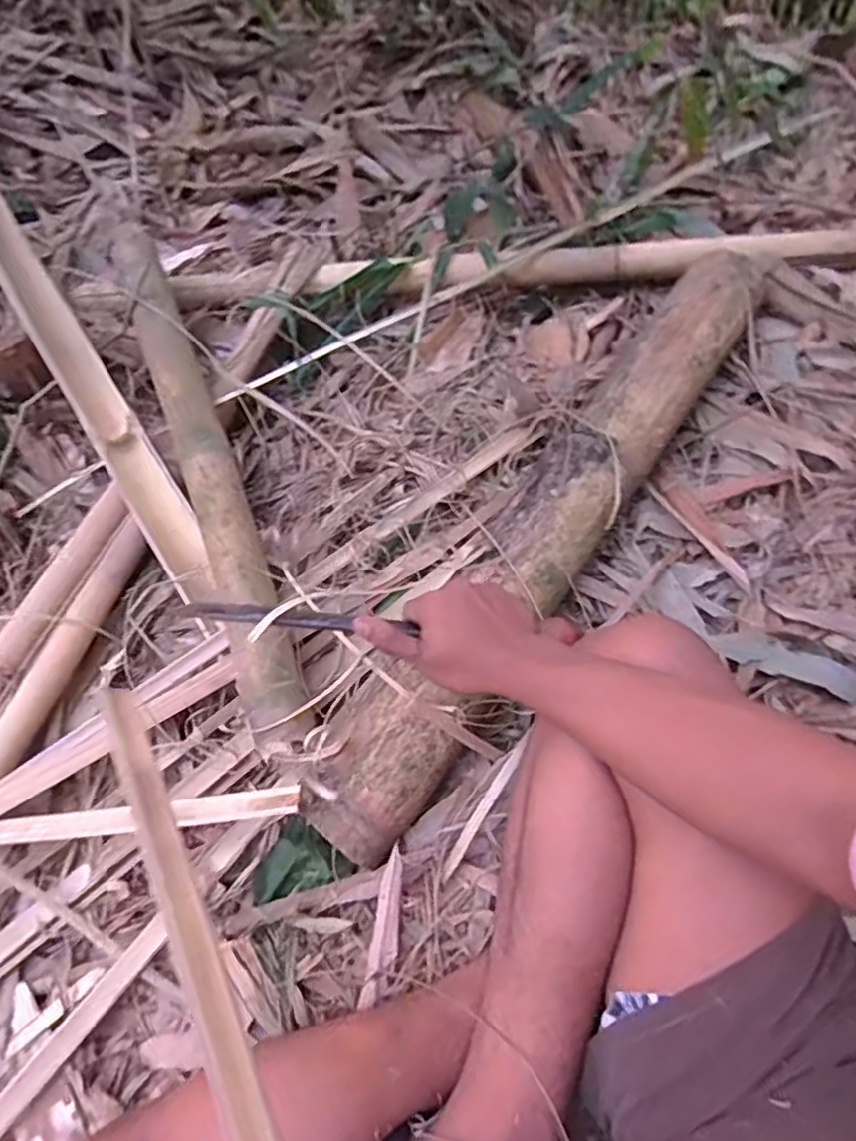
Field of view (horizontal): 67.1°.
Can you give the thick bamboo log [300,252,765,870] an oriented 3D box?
[{"bbox_3d":[0.154,-0.071,0.731,0.123,0.102,0.843,30,64,20],"label":"thick bamboo log"}]

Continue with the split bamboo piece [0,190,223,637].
[{"bbox_3d":[-0.458,-0.256,0.858,0.064,0.025,0.776,-31,80,-12],"label":"split bamboo piece"}]

